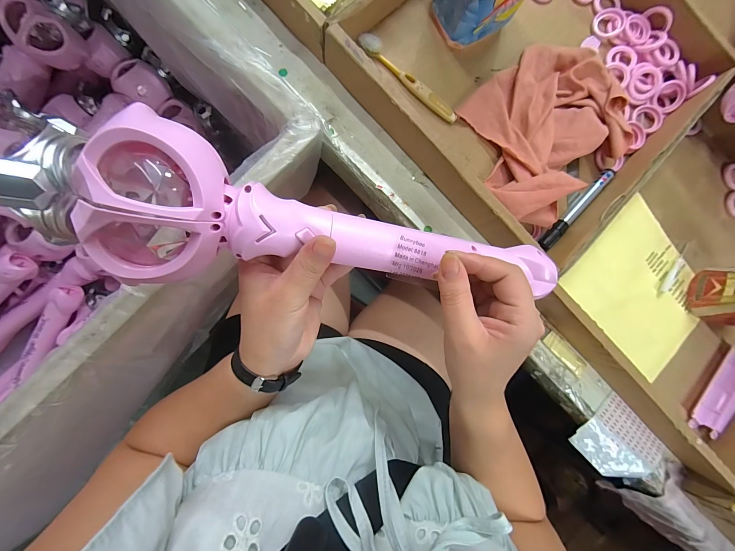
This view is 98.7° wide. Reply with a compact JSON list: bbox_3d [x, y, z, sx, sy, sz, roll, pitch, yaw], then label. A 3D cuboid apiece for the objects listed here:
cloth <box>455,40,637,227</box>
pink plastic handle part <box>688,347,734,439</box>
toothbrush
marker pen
[{"bbox_3d":[0.208,-0.174,0.369,0.215,0.043,0.167,-42,94,-6],"label":"cloth"},{"bbox_3d":[0.476,0.157,0.418,0.048,0.016,0.122,39,84,-5],"label":"pink plastic handle part"},{"bbox_3d":[0.048,-0.225,0.364,0.137,0.015,0.020,37,84,-5],"label":"toothbrush"},{"bbox_3d":[0.255,-0.082,0.388,0.018,0.016,0.140,44,84,-5],"label":"marker pen"}]

